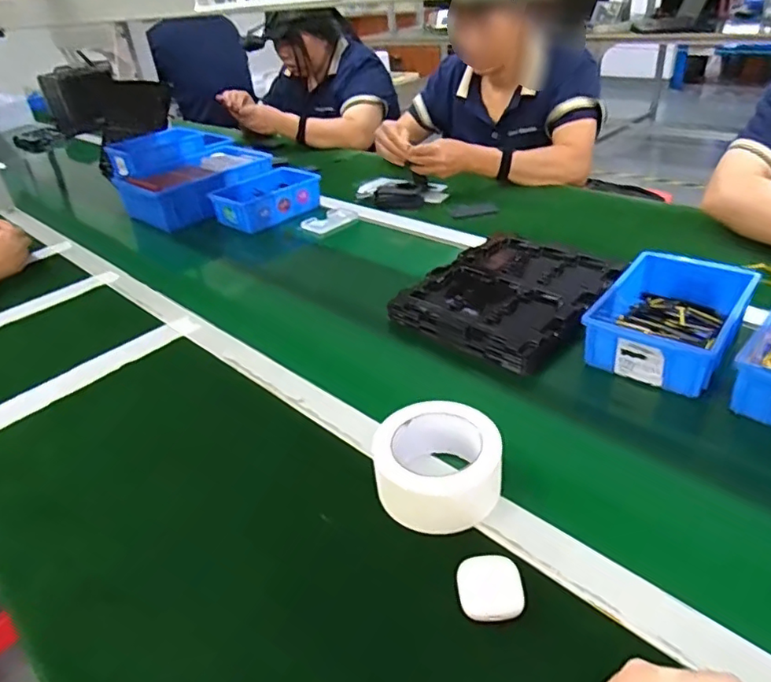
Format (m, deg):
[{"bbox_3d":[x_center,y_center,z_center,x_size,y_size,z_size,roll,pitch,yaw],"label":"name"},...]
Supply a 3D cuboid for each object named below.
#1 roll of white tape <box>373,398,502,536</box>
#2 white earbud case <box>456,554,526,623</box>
[{"bbox_3d":[0.046,0.106,0.508,0.105,0.060,0.112,-4,34,3],"label":"roll of white tape"},{"bbox_3d":[0.077,0.184,0.417,0.046,0.022,0.041,-5,34,2],"label":"white earbud case"}]

